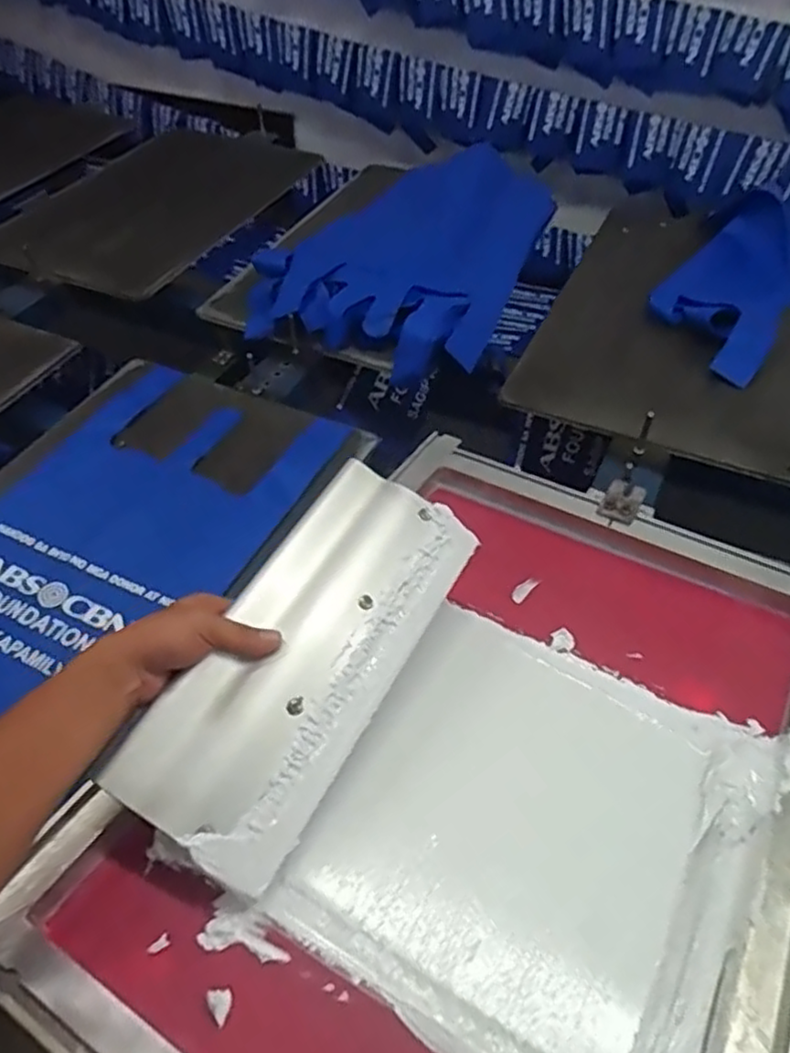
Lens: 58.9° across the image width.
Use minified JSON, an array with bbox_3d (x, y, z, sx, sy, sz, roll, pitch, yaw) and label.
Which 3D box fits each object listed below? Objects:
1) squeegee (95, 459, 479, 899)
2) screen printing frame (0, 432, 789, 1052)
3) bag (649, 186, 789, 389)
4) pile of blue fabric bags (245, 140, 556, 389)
[{"bbox_3d":[-0.067,0.099,0.558,0.138,0.038,0.330,34,60,1],"label":"squeegee"},{"bbox_3d":[0.084,0.180,0.564,0.452,0.043,0.639,24,47,21],"label":"screen printing frame"},{"bbox_3d":[0.536,-0.380,1.057,0.415,0.080,0.219,-35,60,-30],"label":"bag"},{"bbox_3d":[0.034,-0.474,1.155,0.370,0.075,0.582,18,50,11],"label":"pile of blue fabric bags"}]

